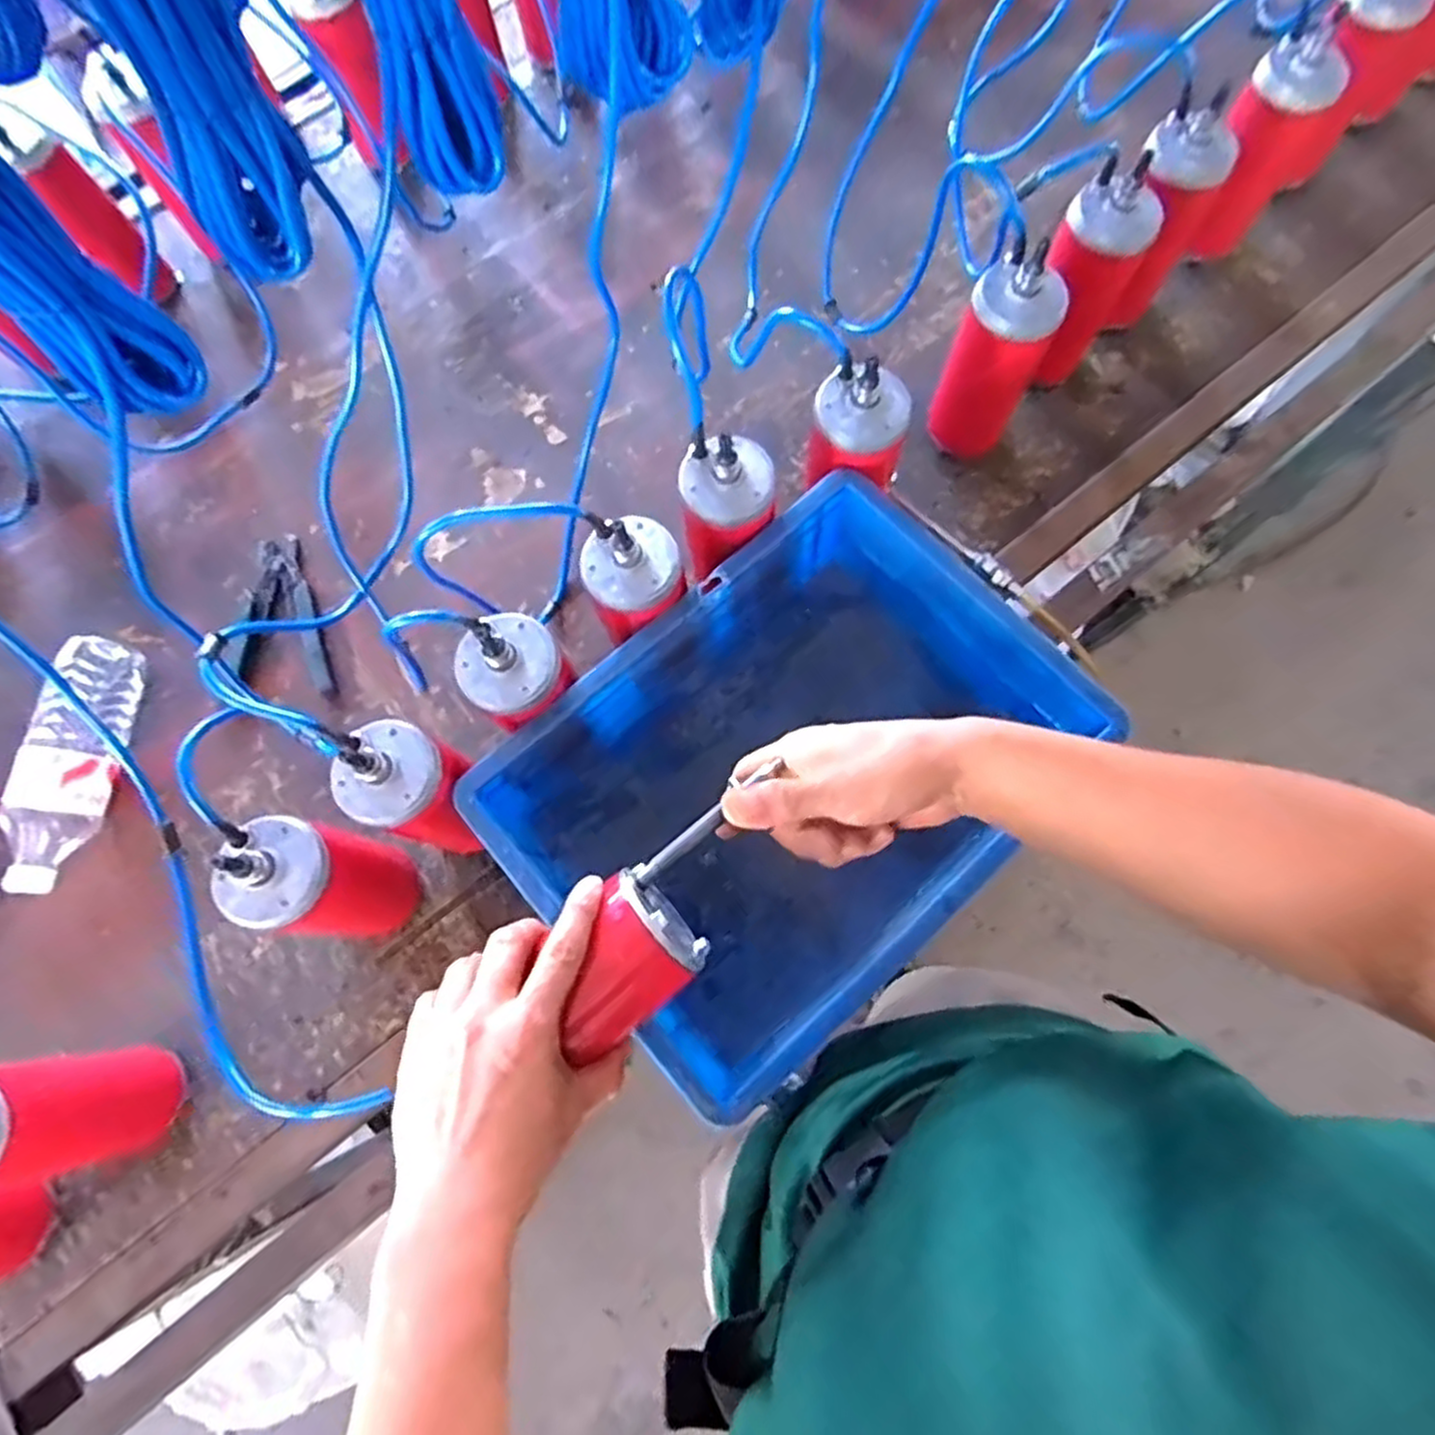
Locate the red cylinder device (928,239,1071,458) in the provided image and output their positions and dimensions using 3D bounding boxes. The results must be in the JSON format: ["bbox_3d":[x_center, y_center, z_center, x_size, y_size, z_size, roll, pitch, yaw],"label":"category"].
[{"bbox_3d":[0.250,-0.321,0.681,0.072,0.193,0.068,-1,73,2],"label":"red cylinder device"}]

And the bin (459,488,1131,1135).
[{"bbox_3d":[0.054,0.042,0.584,0.397,0.125,0.294,-42,76,-10],"label":"bin"}]

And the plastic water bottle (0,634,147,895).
[{"bbox_3d":[-0.580,0.040,0.672,0.068,0.057,0.226,-3,73,1],"label":"plastic water bottle"}]

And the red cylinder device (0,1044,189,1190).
[{"bbox_3d":[-0.472,0.283,0.528,0.069,0.192,0.080,-18,74,-3],"label":"red cylinder device"}]

